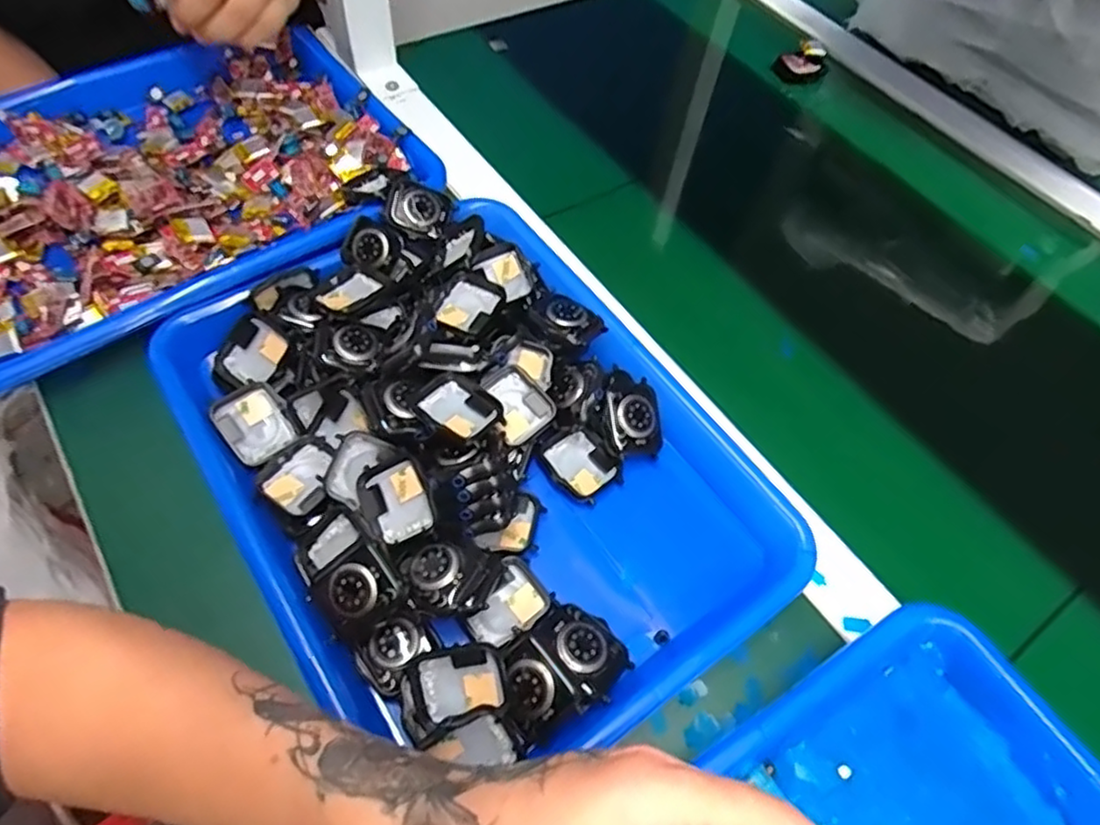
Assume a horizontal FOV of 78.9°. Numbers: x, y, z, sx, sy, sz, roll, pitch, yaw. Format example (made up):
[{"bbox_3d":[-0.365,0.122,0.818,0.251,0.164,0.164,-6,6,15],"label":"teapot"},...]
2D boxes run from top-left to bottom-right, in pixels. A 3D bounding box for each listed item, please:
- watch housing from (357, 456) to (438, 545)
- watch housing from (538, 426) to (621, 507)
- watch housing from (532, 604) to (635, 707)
[{"bbox_3d":[-0.078,0.045,0.341,0.035,0.007,0.041,-37,76,3],"label":"watch housing"},{"bbox_3d":[0.018,0.030,0.385,0.036,0.012,0.041,-35,67,-22],"label":"watch housing"},{"bbox_3d":[0.018,0.114,0.324,0.035,0.006,0.044,-23,61,-35],"label":"watch housing"}]

